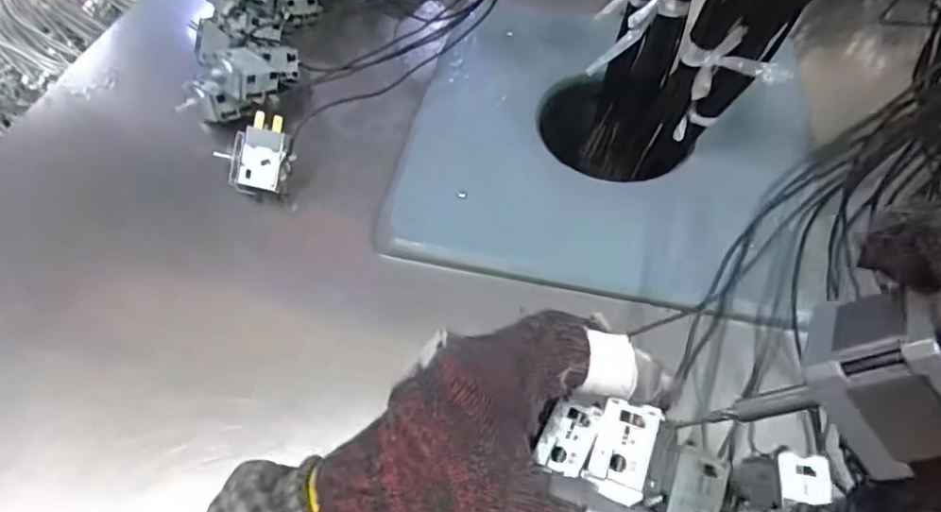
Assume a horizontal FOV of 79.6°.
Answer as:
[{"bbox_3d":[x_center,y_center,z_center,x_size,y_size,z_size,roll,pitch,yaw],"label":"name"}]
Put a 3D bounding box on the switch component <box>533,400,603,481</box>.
[{"bbox_3d":[0.041,0.076,0.237,0.020,0.011,0.029,20,58,14],"label":"switch component"}]

